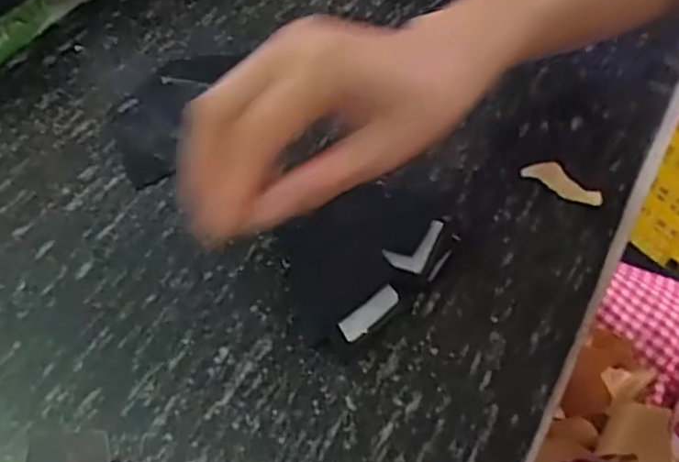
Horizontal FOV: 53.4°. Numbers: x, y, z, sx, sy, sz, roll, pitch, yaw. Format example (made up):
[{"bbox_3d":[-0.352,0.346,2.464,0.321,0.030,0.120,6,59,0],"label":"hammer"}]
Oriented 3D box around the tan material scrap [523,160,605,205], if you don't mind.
[{"bbox_3d":[0.134,-0.030,0.402,0.047,0.006,0.018,28,58,16],"label":"tan material scrap"}]

